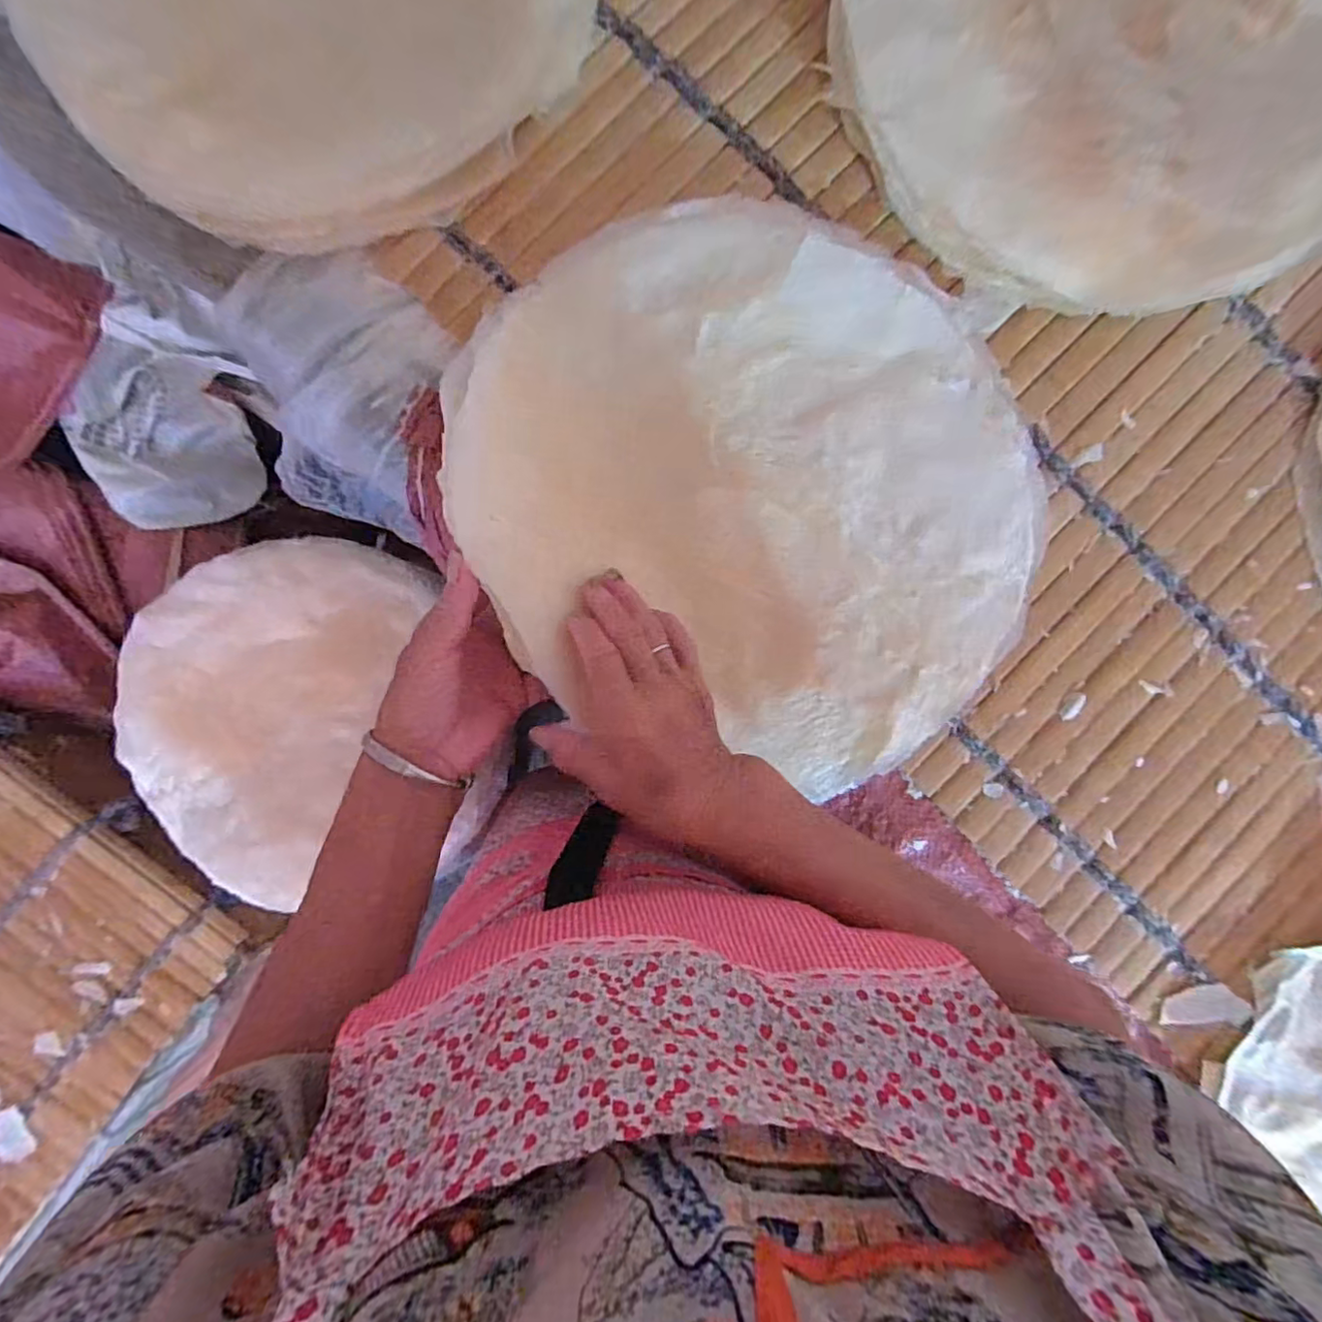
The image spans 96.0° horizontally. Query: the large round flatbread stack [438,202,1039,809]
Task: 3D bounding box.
[{"bbox_3d":[0.067,-0.106,0.359,0.366,0.076,0.340,22,88,-4],"label":"large round flatbread stack"}]

